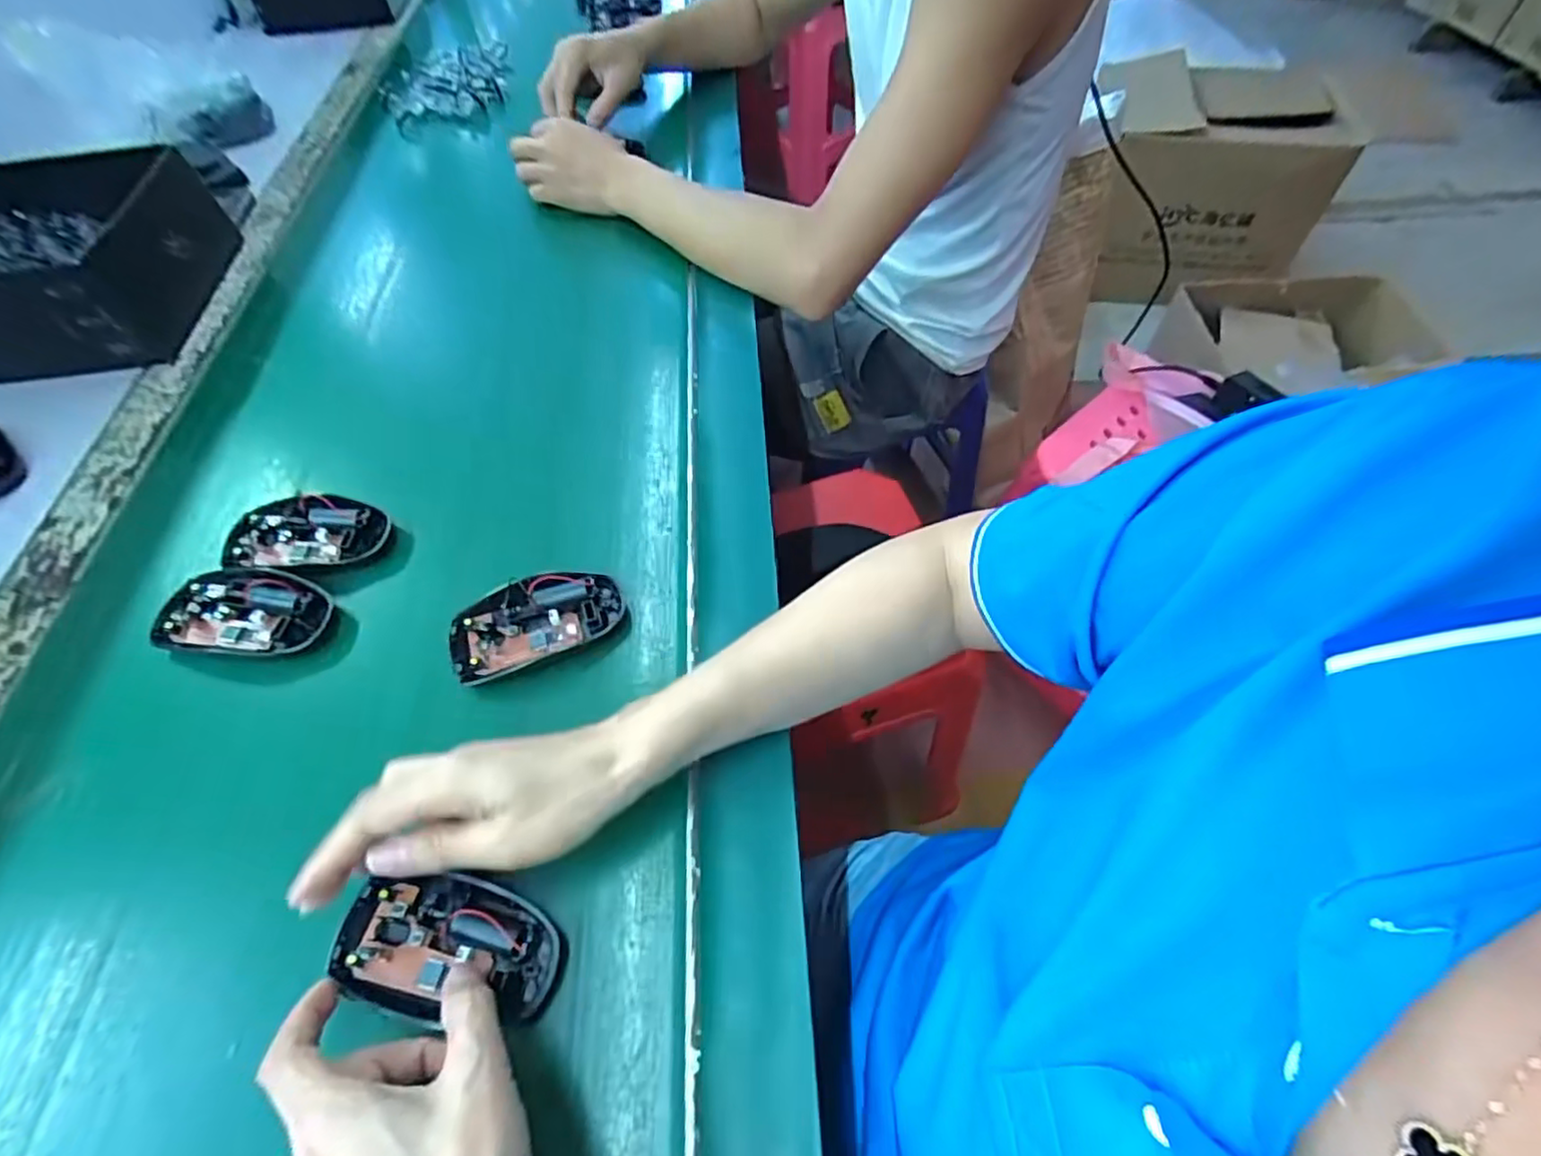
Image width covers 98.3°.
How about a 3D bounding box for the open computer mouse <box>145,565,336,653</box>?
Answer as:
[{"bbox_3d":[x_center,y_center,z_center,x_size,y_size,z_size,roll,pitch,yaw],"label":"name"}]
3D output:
[{"bbox_3d":[-0.325,0.021,0.416,0.094,0.020,0.057,3,57,1],"label":"open computer mouse"}]

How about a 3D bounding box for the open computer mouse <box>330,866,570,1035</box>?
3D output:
[{"bbox_3d":[-0.151,0.173,0.313,0.105,0.017,0.058,12,58,7],"label":"open computer mouse"}]

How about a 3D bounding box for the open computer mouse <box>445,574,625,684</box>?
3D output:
[{"bbox_3d":[-0.143,0.023,0.405,0.102,0.023,0.053,-22,60,-14],"label":"open computer mouse"}]

